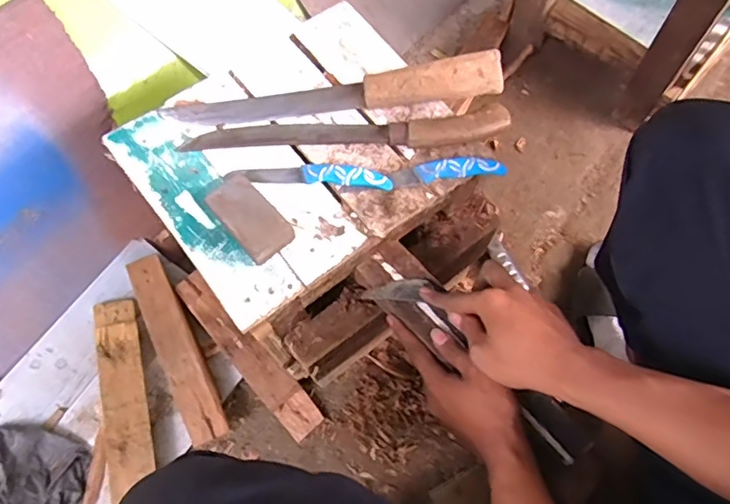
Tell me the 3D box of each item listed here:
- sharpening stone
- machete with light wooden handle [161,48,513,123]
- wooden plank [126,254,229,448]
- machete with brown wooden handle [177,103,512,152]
[{"bbox_3d":[-0.120,-0.037,0.551,0.050,0.026,0.098,-38,71,-16],"label":"sharpening stone"},{"bbox_3d":[-0.039,-0.183,0.602,0.374,0.052,0.061,-3,66,-1],"label":"machete with light wooden handle"},{"bbox_3d":[-0.281,0.136,0.804,0.058,0.022,0.298,-27,69,-11],"label":"wooden plank"},{"bbox_3d":[-0.018,-0.133,0.591,0.347,0.027,0.043,-2,66,-1],"label":"machete with brown wooden handle"}]

